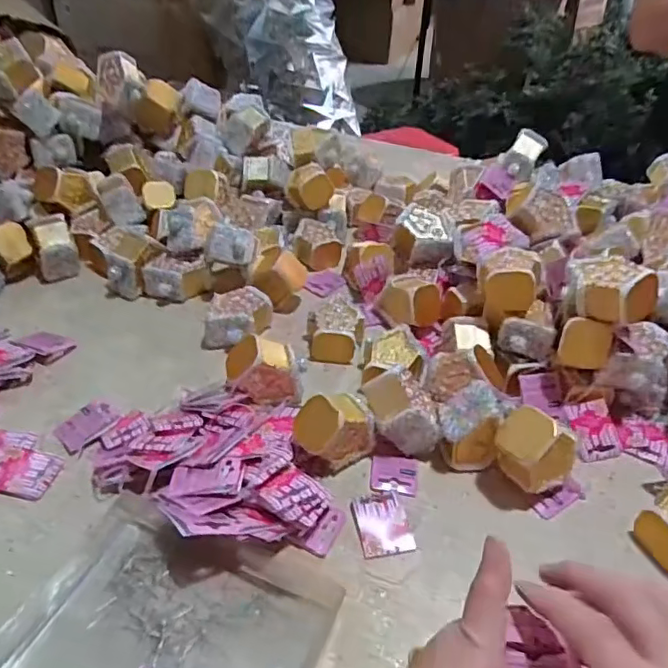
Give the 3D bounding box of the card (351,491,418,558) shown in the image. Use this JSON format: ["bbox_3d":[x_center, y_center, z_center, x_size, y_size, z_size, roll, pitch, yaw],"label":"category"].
[{"bbox_3d":[0.044,0.172,0.505,0.046,0.008,0.055,-6,41,-11],"label":"card"}]

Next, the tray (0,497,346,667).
[{"bbox_3d":[-0.125,0.234,0.424,0.218,0.020,0.197,17,42,16],"label":"tray"}]

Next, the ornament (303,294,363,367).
[{"bbox_3d":[0.002,-0.004,0.684,0.072,0.045,0.075,3,40,0],"label":"ornament"}]

